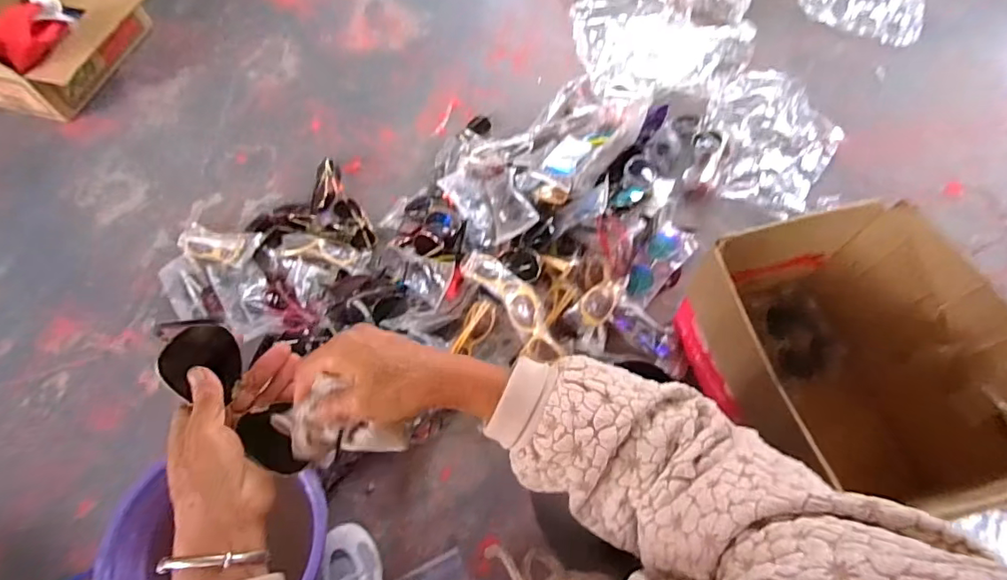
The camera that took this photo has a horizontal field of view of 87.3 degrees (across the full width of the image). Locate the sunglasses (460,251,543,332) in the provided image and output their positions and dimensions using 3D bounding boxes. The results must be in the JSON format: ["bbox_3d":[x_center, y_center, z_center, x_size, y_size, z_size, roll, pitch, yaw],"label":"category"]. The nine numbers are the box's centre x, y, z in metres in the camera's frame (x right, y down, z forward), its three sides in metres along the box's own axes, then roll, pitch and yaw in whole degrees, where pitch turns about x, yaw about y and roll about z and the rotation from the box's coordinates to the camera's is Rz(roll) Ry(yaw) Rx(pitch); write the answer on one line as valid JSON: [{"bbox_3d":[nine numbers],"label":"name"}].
[{"bbox_3d":[0.000,-0.005,0.881,0.052,0.035,0.177,-40,69,-17],"label":"sunglasses"}]

